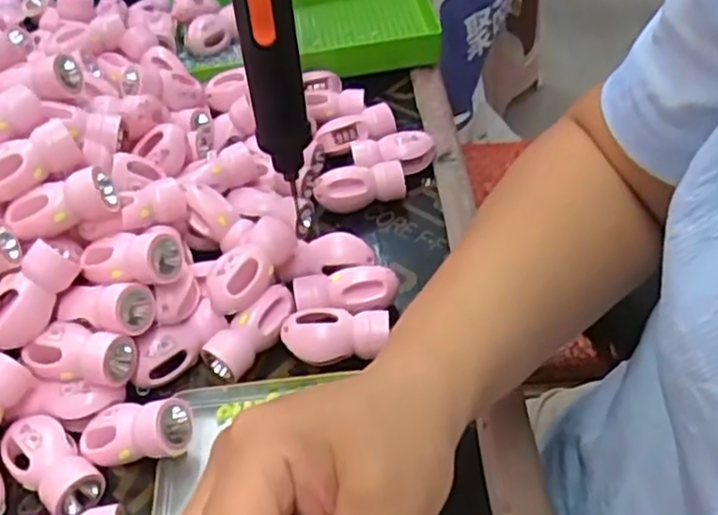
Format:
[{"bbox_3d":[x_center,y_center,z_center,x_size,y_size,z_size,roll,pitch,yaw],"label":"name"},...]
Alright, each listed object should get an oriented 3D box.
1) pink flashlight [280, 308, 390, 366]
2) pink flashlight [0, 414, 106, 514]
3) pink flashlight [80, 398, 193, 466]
[{"bbox_3d":[-0.015,0.049,0.439,0.064,0.026,0.028,-3,45,1],"label":"pink flashlight"},{"bbox_3d":[-0.170,0.115,0.393,0.034,0.027,0.059,-37,54,-28],"label":"pink flashlight"},{"bbox_3d":[-0.123,0.094,0.389,0.065,0.022,0.029,-12,43,15],"label":"pink flashlight"}]

